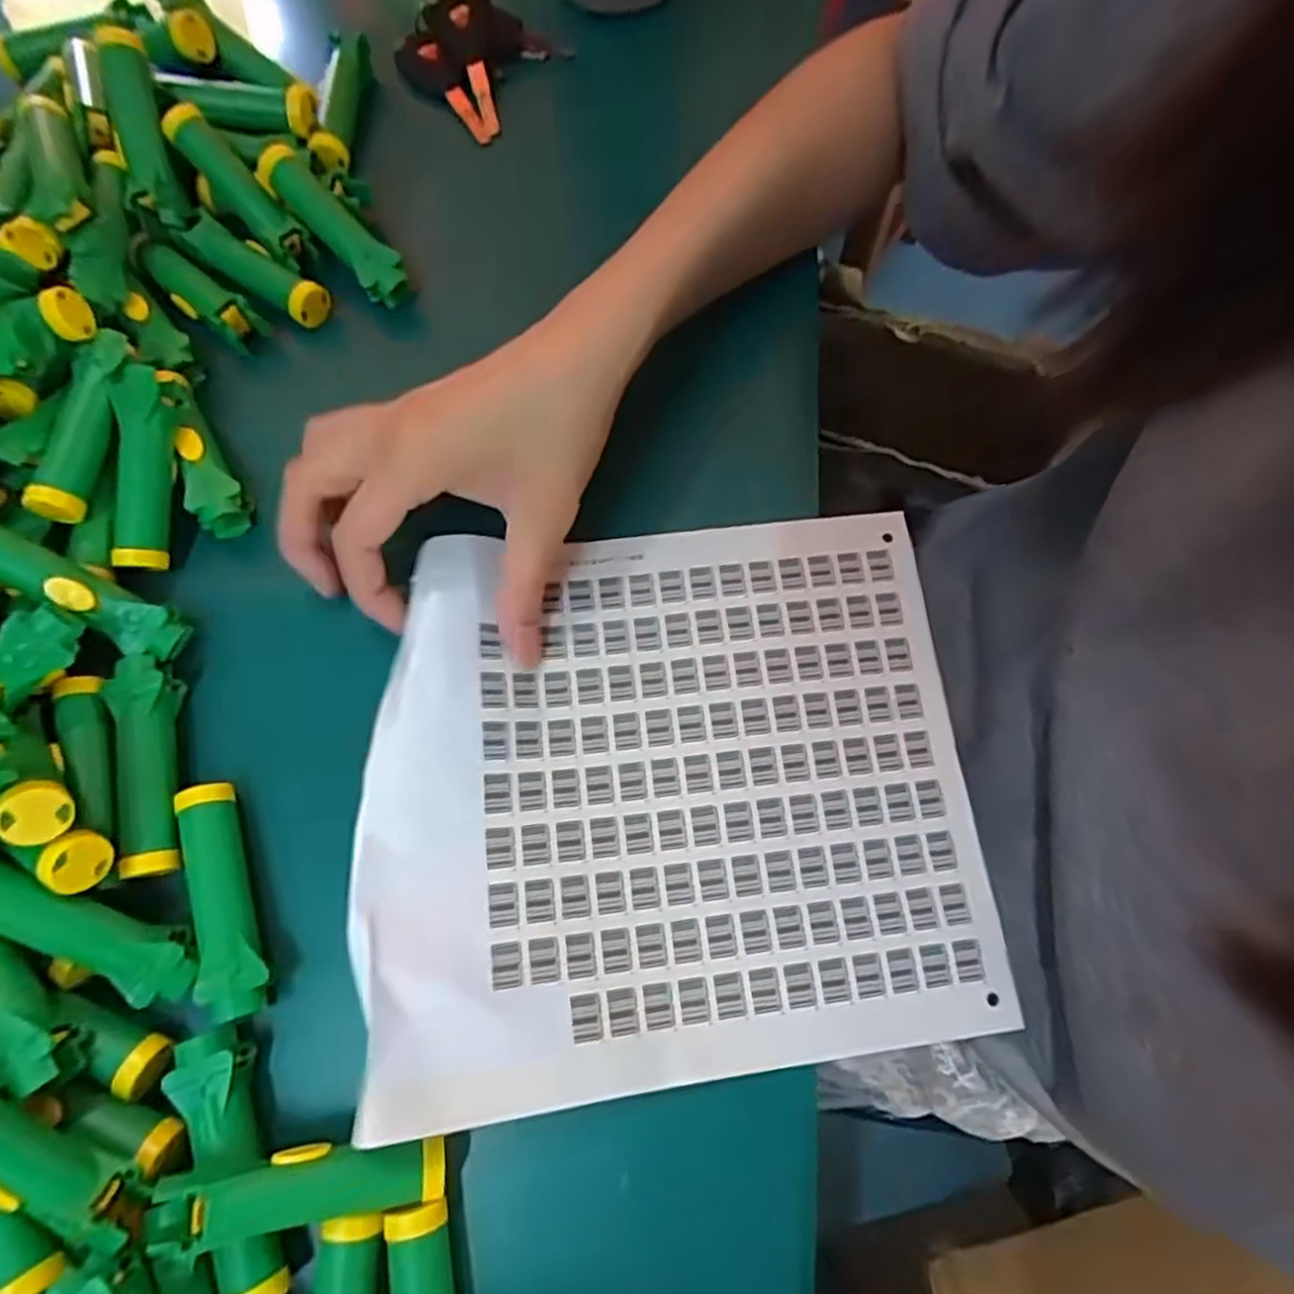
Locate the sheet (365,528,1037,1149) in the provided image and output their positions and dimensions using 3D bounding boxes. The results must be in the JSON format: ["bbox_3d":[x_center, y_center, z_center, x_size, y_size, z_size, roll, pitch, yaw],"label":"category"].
[{"bbox_3d":[0.014,0.047,0.279,0.223,0.041,0.206,-7,72,-2],"label":"sheet"}]

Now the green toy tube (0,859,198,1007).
[{"bbox_3d":[-0.189,0.092,0.244,0.080,0.014,0.020,35,73,-18],"label":"green toy tube"}]

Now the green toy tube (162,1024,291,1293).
[{"bbox_3d":[-0.132,0.164,0.237,0.023,0.018,0.080,-23,74,-7],"label":"green toy tube"}]

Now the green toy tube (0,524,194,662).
[{"bbox_3d":[-0.218,-0.021,0.280,0.082,0.018,0.020,32,73,-18],"label":"green toy tube"}]

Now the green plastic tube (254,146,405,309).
[{"bbox_3d":[-0.148,-0.199,0.349,0.085,0.017,0.019,46,77,-2],"label":"green plastic tube"}]

